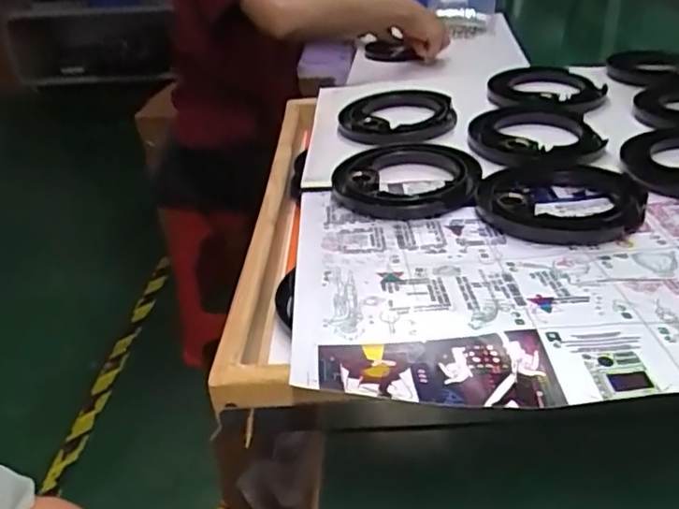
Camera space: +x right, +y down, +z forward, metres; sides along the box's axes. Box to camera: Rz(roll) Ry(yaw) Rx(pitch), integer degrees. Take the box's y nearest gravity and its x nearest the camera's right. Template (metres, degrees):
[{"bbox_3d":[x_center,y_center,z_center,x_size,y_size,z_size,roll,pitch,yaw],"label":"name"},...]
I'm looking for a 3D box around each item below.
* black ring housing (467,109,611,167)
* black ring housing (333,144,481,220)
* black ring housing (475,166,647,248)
[{"bbox_3d":[0.195,-0.117,0.627,0.125,0.018,0.128,0,32,6],"label":"black ring housing"},{"bbox_3d":[0.060,-0.067,0.560,0.123,0.021,0.119,15,37,27],"label":"black ring housing"},{"bbox_3d":[0.181,-0.043,0.512,0.129,0.018,0.127,9,34,19],"label":"black ring housing"}]

